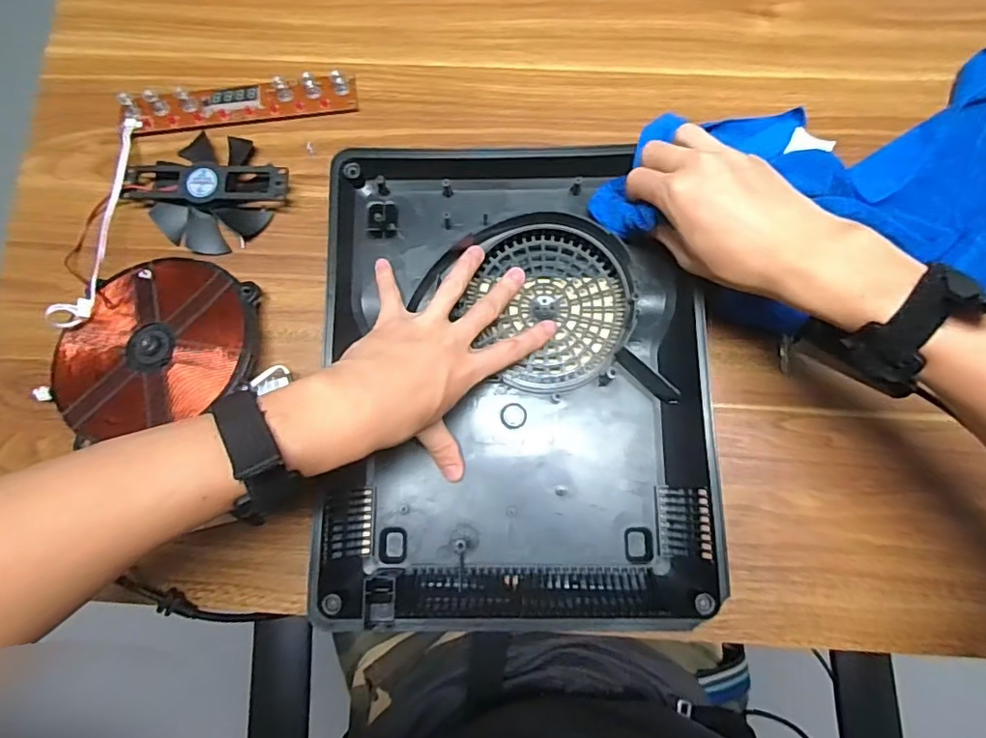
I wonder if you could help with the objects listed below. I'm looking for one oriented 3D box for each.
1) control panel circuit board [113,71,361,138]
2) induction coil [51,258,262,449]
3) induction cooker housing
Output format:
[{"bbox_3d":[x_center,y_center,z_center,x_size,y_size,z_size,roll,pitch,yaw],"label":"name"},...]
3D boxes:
[{"bbox_3d":[-0.220,-0.230,0.480,0.198,0.018,0.037,-8,81,0],"label":"control panel circuit board"},{"bbox_3d":[-0.263,-0.019,0.433,0.151,0.016,0.138,-2,73,5],"label":"induction coil"},{"bbox_3d":[0.014,0.003,0.408,0.266,0.049,0.364,-1,81,1],"label":"induction cooker housing"}]

